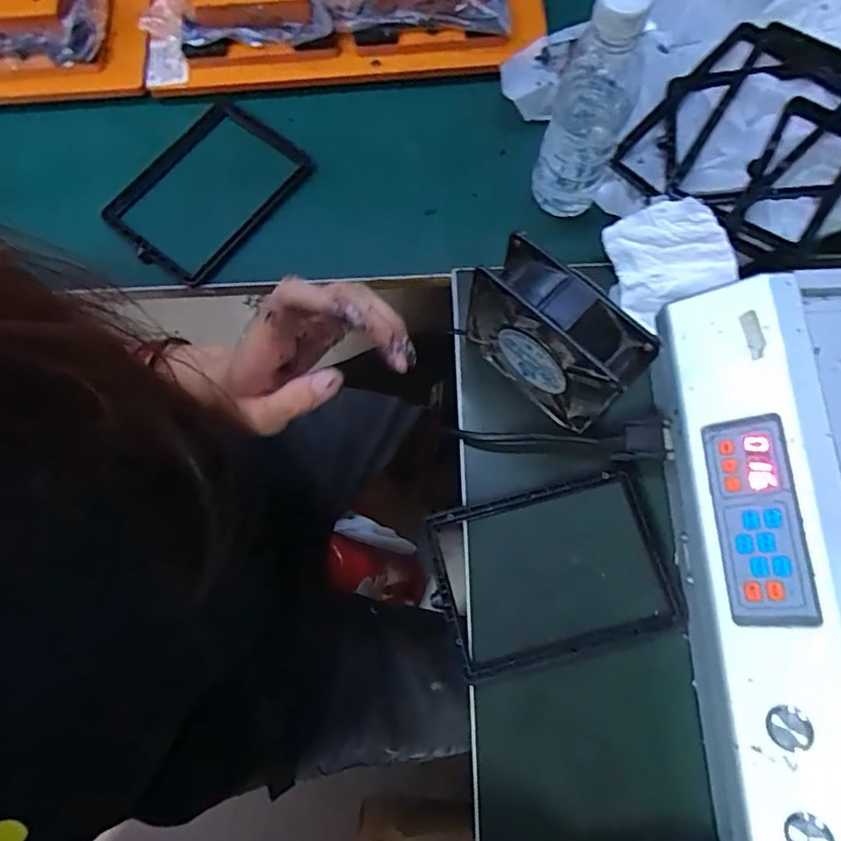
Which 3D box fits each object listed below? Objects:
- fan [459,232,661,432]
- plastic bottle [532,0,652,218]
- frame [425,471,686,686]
[{"bbox_3d":[0.089,-0.056,0.406,0.041,0.117,0.124,-44,78,-10],"label":"fan"},{"bbox_3d":[0.126,-0.244,0.434,0.066,0.187,0.061,21,76,7],"label":"plastic bottle"},{"bbox_3d":[0.094,0.108,0.418,0.166,0.013,0.118,-14,74,-3],"label":"frame"}]

